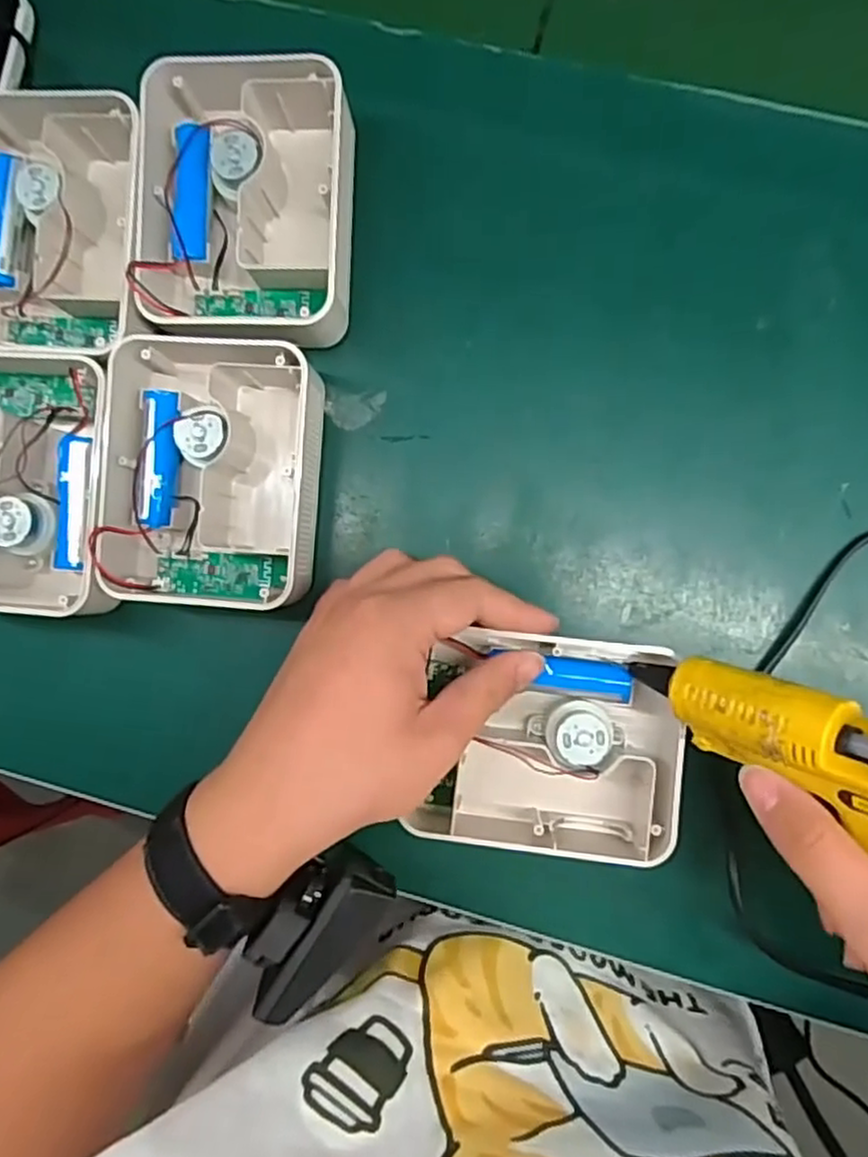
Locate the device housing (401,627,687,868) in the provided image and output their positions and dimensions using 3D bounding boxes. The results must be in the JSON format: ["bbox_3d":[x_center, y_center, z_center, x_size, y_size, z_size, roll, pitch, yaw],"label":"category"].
[{"bbox_3d":[0.054,0.080,0.336,0.114,0.044,0.102,3,89,4],"label":"device housing"}]

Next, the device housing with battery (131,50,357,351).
[{"bbox_3d":[-0.093,-0.187,0.354,0.100,0.044,0.129,2,89,4],"label":"device housing with battery"}]

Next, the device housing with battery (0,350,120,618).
[{"bbox_3d":[-0.208,-0.047,0.362,0.098,0.045,0.128,2,89,4],"label":"device housing with battery"}]

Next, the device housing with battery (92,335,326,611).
[{"bbox_3d":[-0.110,-0.052,0.354,0.101,0.043,0.129,4,89,4],"label":"device housing with battery"}]

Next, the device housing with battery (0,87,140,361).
[{"bbox_3d":[-0.192,-0.178,0.364,0.103,0.044,0.136,8,89,4],"label":"device housing with battery"}]

